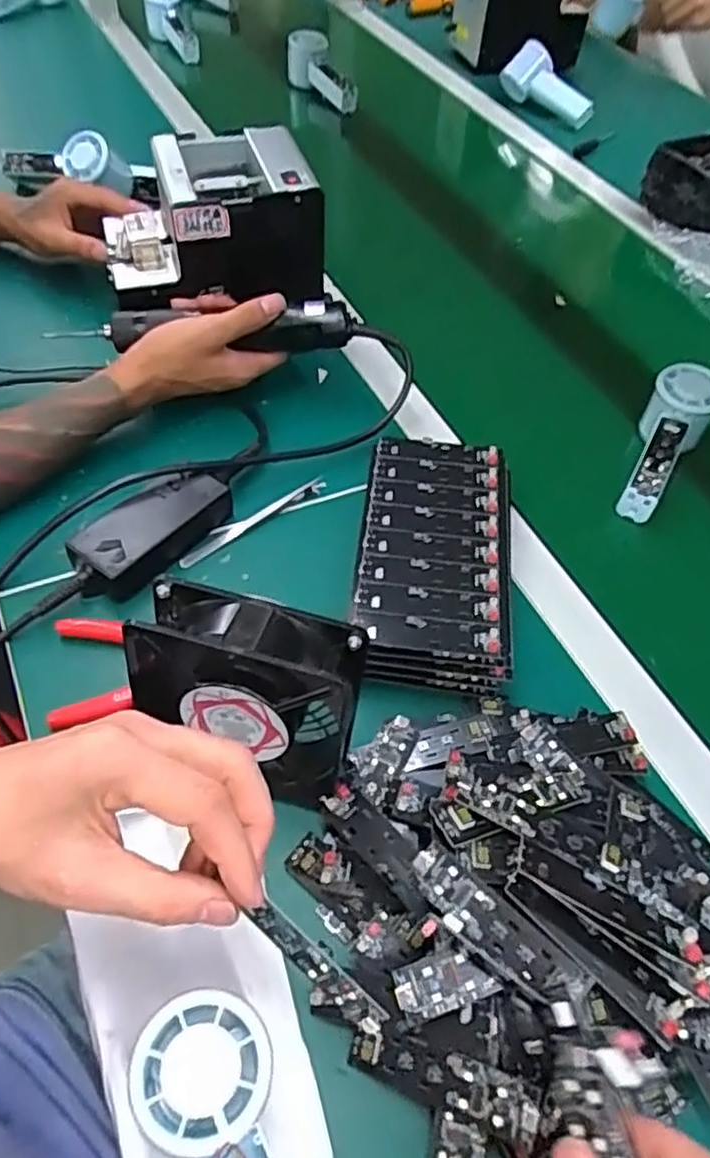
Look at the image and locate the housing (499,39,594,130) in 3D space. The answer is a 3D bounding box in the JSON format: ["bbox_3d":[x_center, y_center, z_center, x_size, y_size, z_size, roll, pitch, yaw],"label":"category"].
[{"bbox_3d":[0.285,-0.721,1.079,0.150,0.070,0.057,37,57,0],"label":"housing"}]

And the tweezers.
[{"bbox_3d":[-0.080,-0.046,0.559,0.130,0.011,0.015,-35,63,-26],"label":"tweezers"}]

